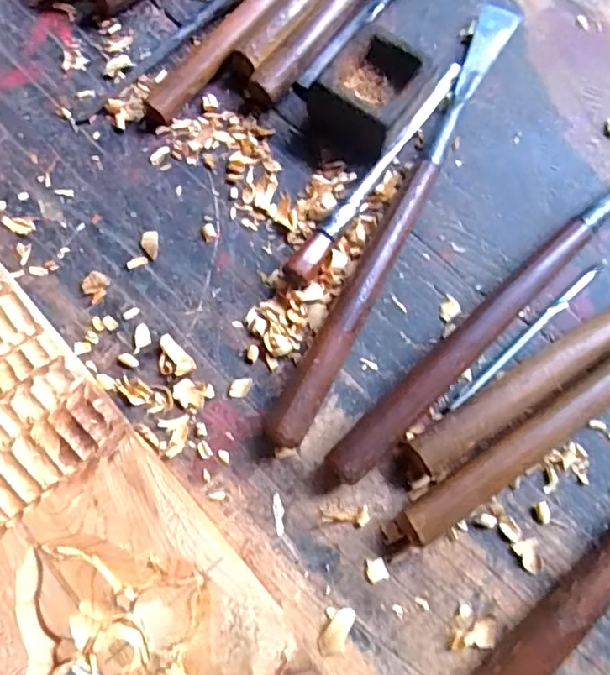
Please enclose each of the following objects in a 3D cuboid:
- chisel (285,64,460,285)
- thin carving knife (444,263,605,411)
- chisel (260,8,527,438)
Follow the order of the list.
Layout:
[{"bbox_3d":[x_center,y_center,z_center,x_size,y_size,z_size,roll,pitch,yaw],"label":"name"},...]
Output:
[{"bbox_3d":[0.037,-0.086,0.283,0.011,0.014,0.150,34,77,8],"label":"chisel"},{"bbox_3d":[0.104,-0.001,0.269,0.107,0.004,0.005,-41,79,-10],"label":"thin carving knife"},{"bbox_3d":[0.048,-0.068,0.277,0.021,0.021,0.260,27,76,6],"label":"chisel"}]

